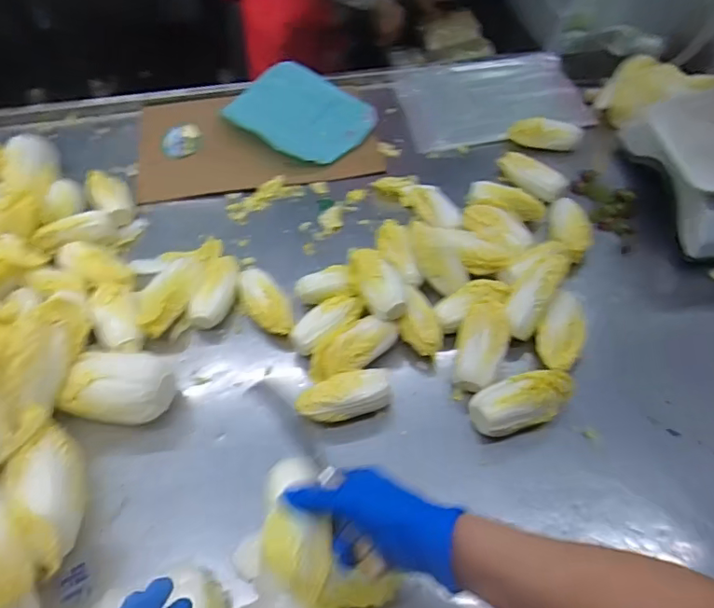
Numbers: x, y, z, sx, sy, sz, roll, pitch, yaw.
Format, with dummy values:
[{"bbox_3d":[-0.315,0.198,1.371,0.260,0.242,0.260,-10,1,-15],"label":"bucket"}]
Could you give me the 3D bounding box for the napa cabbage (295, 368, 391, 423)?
[{"bbox_3d":[-0.012,0.109,0.637,0.102,0.042,0.054,-3,52,-2],"label":"napa cabbage"}]

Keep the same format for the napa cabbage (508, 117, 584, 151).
[{"bbox_3d":[0.321,-0.292,0.926,0.118,0.050,0.047,11,53,9],"label":"napa cabbage"}]

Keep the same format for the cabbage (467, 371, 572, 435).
[{"bbox_3d":[0.190,0.110,0.619,0.117,0.058,0.059,-20,55,-15],"label":"cabbage"}]

